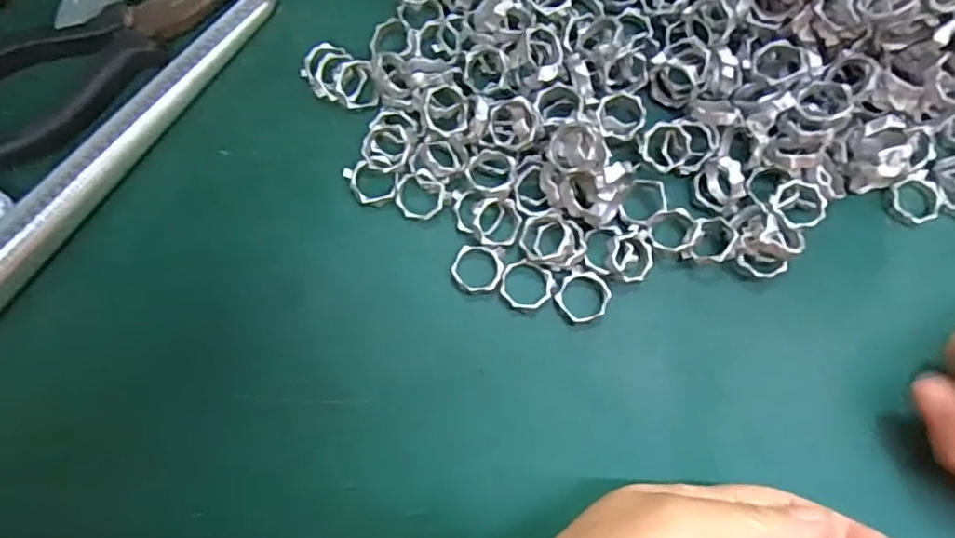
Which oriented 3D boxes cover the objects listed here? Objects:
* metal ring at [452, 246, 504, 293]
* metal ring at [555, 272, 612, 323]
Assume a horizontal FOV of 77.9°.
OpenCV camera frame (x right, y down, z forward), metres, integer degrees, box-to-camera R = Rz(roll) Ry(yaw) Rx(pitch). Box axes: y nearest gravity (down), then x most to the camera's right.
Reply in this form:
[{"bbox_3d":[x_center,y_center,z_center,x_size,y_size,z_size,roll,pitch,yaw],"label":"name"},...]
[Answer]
[{"bbox_3d":[0.000,0.000,0.246,0.020,0.005,0.019,0,78,-1],"label":"metal ring"},{"bbox_3d":[0.044,0.012,0.245,0.020,0.006,0.021,0,78,-1],"label":"metal ring"}]

